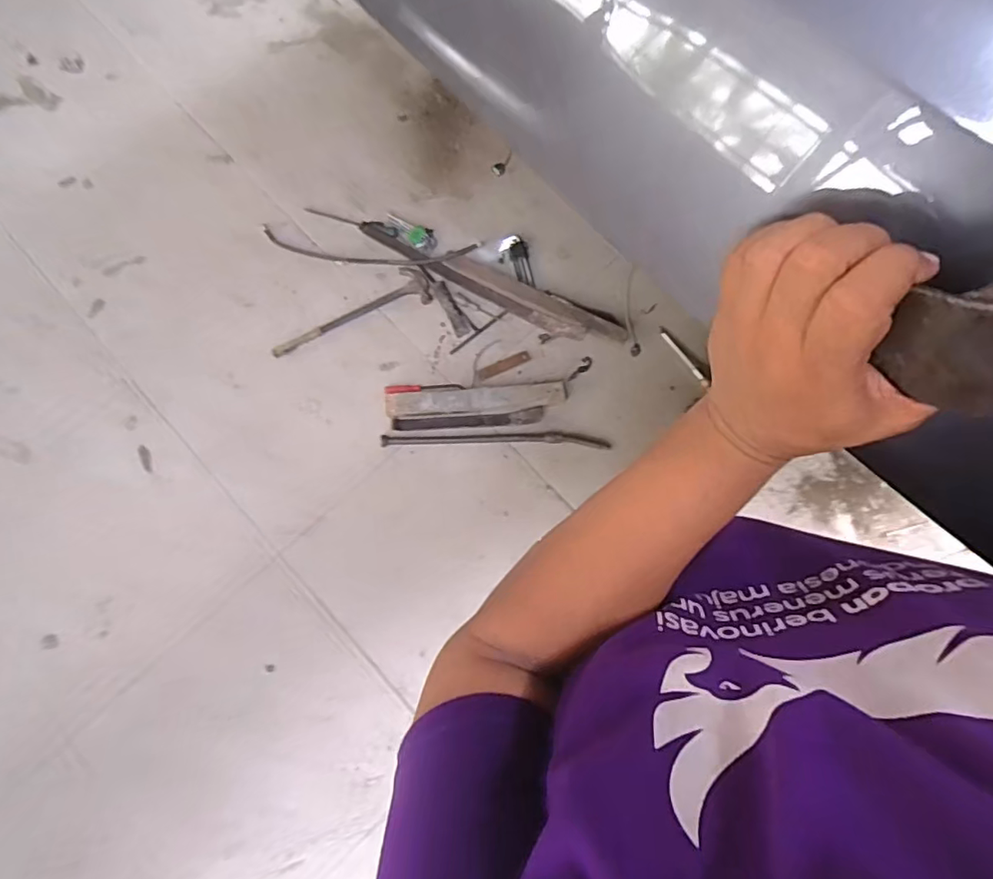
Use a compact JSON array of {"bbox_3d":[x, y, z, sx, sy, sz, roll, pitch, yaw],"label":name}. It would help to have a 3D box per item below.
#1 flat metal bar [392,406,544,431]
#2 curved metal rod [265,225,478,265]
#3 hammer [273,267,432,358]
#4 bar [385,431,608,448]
[{"bbox_3d":[-0.071,-0.050,1.411,0.386,0.011,0.039,-5,75,-2],"label":"flat metal bar"},{"bbox_3d":[-0.359,-0.540,1.560,0.627,0.025,0.098,5,75,0],"label":"curved metal rod"},{"bbox_3d":[-0.399,-0.357,1.495,0.449,0.027,0.121,-22,77,-7],"label":"hammer"},{"bbox_3d":[0.000,-0.002,1.410,0.580,0.026,0.038,0,75,-1],"label":"bar"}]

